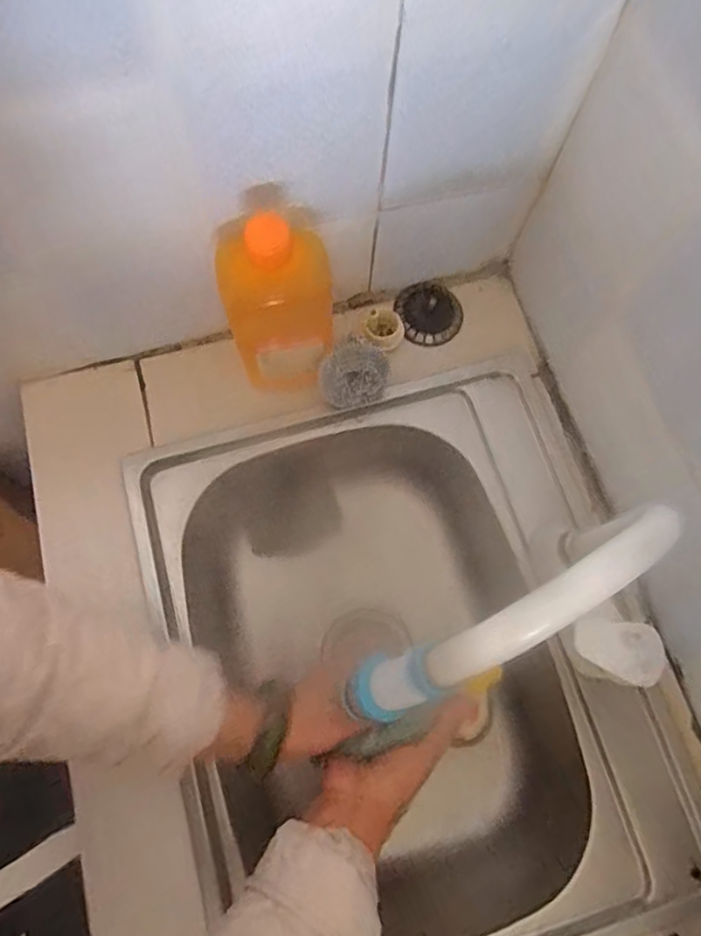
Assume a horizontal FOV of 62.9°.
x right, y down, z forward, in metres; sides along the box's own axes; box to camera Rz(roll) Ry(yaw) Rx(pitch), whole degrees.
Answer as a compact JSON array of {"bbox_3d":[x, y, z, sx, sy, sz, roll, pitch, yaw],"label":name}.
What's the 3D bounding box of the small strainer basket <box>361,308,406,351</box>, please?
[{"bbox_3d":[0.034,-0.142,0.586,0.043,0.034,0.033,13,73,2],"label":"small strainer basket"}]

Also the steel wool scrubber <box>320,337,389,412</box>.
[{"bbox_3d":[0.001,-0.085,0.554,0.054,0.077,0.056,1,73,-2],"label":"steel wool scrubber"}]

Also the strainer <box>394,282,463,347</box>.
[{"bbox_3d":[0.083,-0.166,0.607,0.067,0.027,0.063,1,73,-2],"label":"strainer"}]

